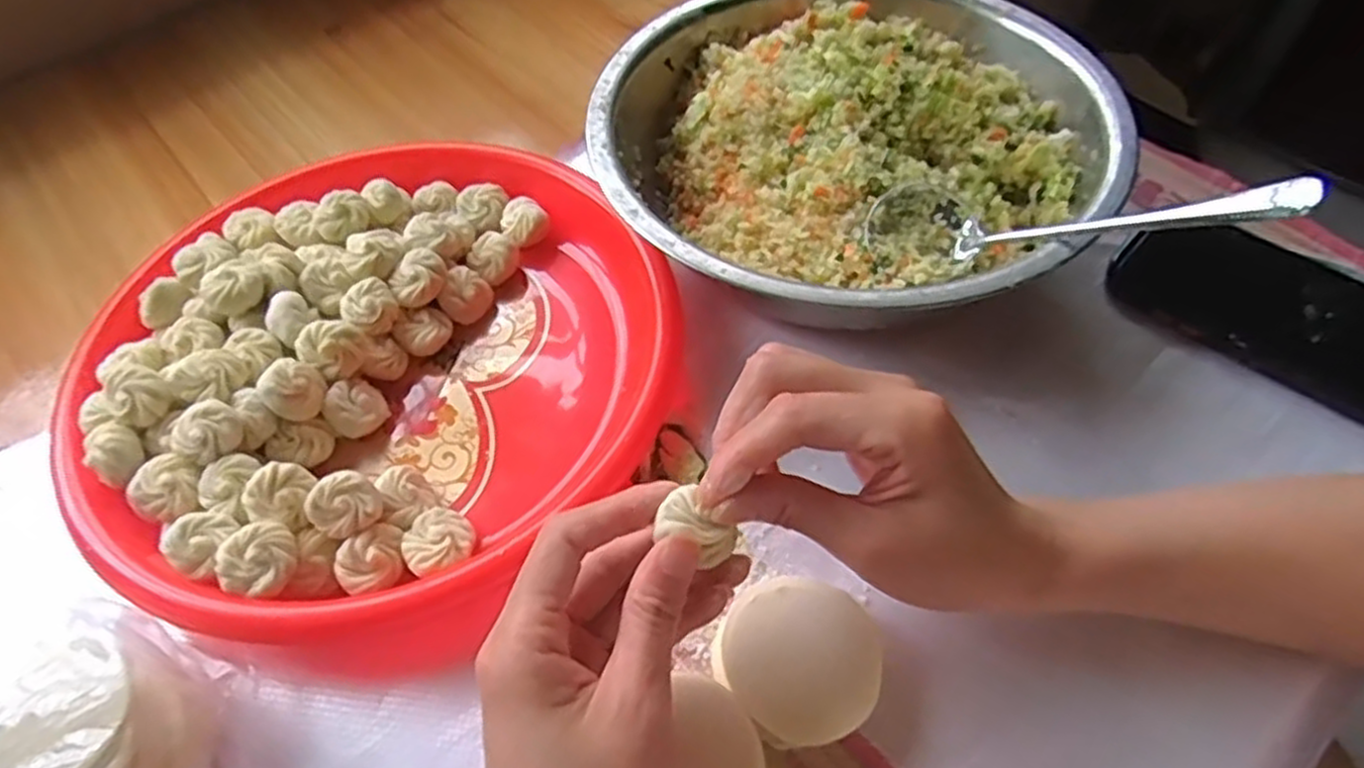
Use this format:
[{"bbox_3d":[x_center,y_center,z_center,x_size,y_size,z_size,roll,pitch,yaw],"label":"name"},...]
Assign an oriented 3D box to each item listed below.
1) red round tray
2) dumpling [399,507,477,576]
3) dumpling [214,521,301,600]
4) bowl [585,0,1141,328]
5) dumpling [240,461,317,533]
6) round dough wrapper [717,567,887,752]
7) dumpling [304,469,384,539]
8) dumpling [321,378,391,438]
[{"bbox_3d":[-0.151,-0.019,0.395,0.275,0.052,0.287,-2,54,2],"label":"red round tray"},{"bbox_3d":[-0.107,0.073,0.345,0.030,0.020,0.031,-2,54,2],"label":"dumpling"},{"bbox_3d":[-0.176,0.073,0.322,0.026,0.016,0.030,9,56,9],"label":"dumpling"},{"bbox_3d":[0.092,-0.129,0.446,0.267,0.081,0.271,-2,54,2],"label":"bowl"},{"bbox_3d":[-0.176,0.048,0.338,0.024,0.016,0.029,-1,55,2],"label":"dumpling"},{"bbox_3d":[0.048,0.107,0.307,0.063,0.005,0.062,3,54,-4],"label":"round dough wrapper"},{"bbox_3d":[-0.147,0.054,0.337,0.025,0.019,0.027,37,64,26],"label":"dumpling"},{"bbox_3d":[-0.163,0.012,0.386,0.022,0.025,0.028,34,62,24],"label":"dumpling"}]

